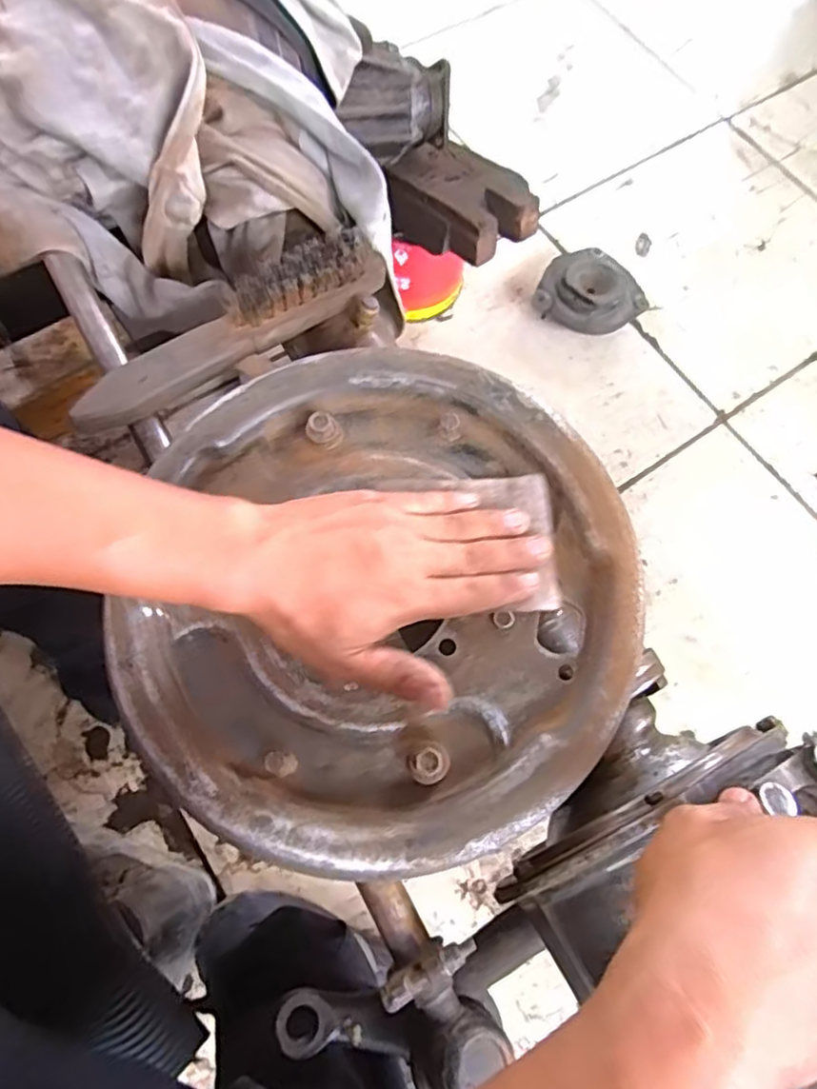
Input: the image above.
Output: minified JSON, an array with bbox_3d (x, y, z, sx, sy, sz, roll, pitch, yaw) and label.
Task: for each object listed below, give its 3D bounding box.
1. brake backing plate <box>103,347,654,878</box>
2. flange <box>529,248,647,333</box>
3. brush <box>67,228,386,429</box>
[{"bbox_3d":[-0.016,0.023,0.373,0.273,0.030,0.293,0,73,1],"label":"brake backing plate"},{"bbox_3d":[0.252,-0.344,0.880,0.142,0.051,0.123,24,73,6],"label":"flange"},{"bbox_3d":[-0.116,-0.146,0.438,0.229,0.048,0.033,-35,75,-14],"label":"brush"}]

